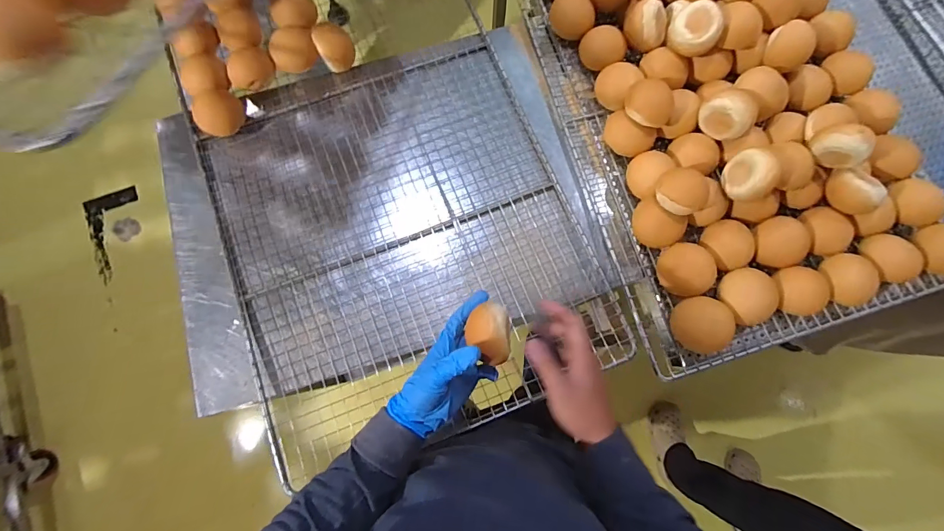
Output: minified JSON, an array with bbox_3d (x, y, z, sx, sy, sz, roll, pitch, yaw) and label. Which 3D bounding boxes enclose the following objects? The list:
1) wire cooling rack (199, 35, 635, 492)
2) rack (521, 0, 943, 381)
[{"bbox_3d":[-0.100,-0.062,0.648,0.540,0.032,0.590,-21,81,-5],"label":"wire cooling rack"},{"bbox_3d":[0.400,-0.316,0.664,0.484,0.118,0.837,-15,79,-4],"label":"rack"}]

